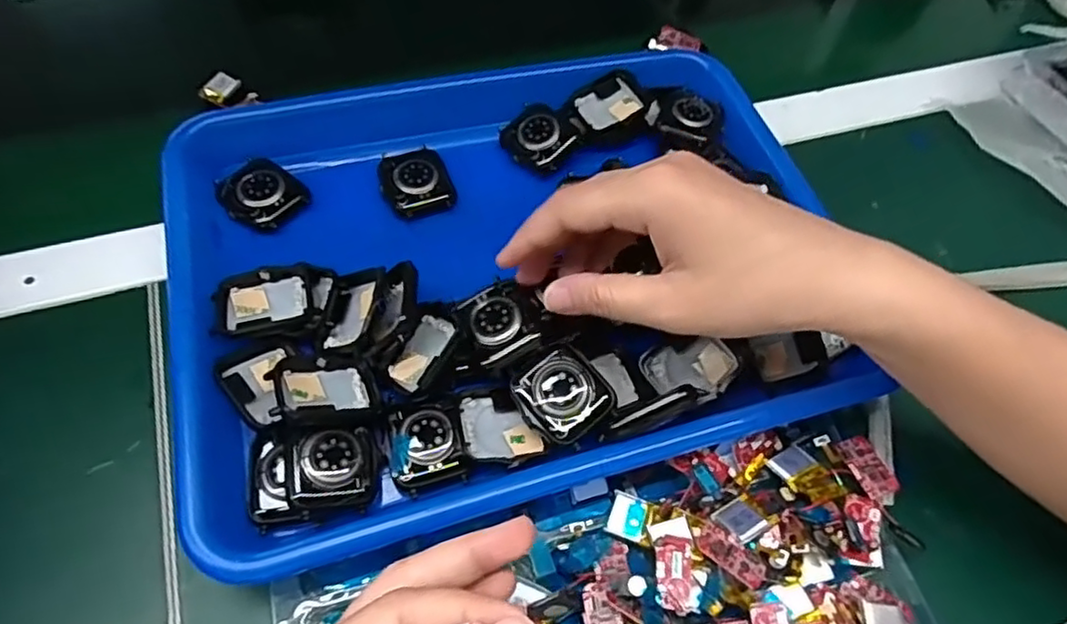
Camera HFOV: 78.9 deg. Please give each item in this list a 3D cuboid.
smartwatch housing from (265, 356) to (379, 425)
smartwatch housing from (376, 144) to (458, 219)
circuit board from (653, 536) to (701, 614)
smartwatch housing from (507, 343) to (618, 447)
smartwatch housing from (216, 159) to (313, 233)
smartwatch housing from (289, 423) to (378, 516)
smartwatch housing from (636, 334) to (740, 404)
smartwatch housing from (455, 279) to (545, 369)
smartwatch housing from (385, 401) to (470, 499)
[{"bbox_3d":[-0.092,0.034,0.285,0.042,0.008,0.035,-4,41,-35],"label":"smartwatch housing"},{"bbox_3d":[-0.065,-0.073,0.359,0.038,0.008,0.044,-18,61,-14],"label":"smartwatch housing"},{"bbox_3d":[0.059,0.107,0.266,0.018,0.004,0.028,11,56,-4],"label":"circuit board"},{"bbox_3d":[0.013,0.036,0.286,0.037,0.006,0.039,-37,73,-11],"label":"smartwatch housing"},{"bbox_3d":[-0.145,-0.064,0.345,0.043,0.009,0.038,30,61,14],"label":"smartwatch housing"},{"bbox_3d":[-0.082,0.065,0.269,0.035,0.006,0.034,3,68,-23],"label":"smartwatch housing"},{"bbox_3d":[0.075,0.026,0.309,0.034,0.010,0.036,40,83,25],"label":"smartwatch housing"},{"bbox_3d":[-0.015,0.006,0.298,0.035,0.014,0.039,-24,63,-17],"label":"smartwatch housing"},{"bbox_3d":[-0.047,0.058,0.283,0.032,0.007,0.038,-15,61,-13],"label":"smartwatch housing"}]

